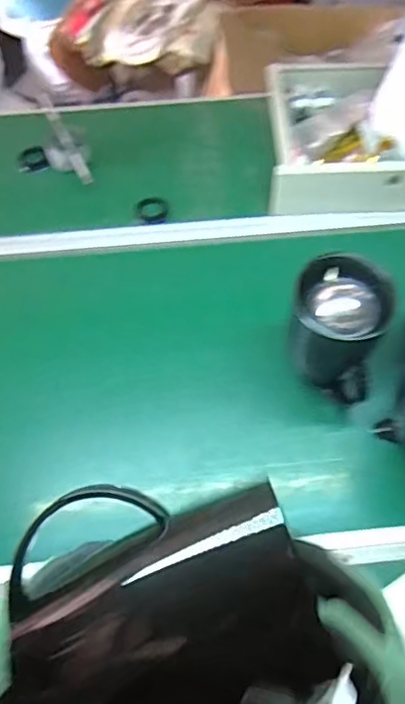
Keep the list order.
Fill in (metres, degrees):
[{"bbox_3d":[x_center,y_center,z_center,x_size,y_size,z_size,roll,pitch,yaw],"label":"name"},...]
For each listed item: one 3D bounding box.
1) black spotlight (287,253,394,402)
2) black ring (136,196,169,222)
[{"bbox_3d":[0.178,-0.026,0.789,0.118,0.178,0.111,0,59,1],"label":"black spotlight"},{"bbox_3d":[-0.088,-0.256,1.038,0.049,0.016,0.050,0,59,1],"label":"black ring"}]

